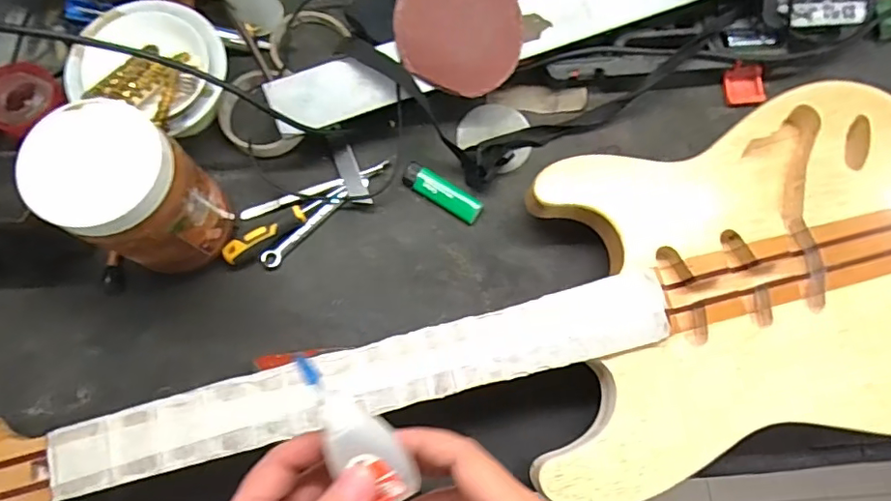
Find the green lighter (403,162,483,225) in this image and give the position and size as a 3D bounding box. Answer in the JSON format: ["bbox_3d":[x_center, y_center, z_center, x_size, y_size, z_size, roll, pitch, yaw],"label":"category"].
[{"bbox_3d":[-0.003,-0.055,0.525,0.081,0.011,0.023,31,78,8],"label":"green lighter"}]

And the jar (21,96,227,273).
[{"bbox_3d":[-0.236,-0.042,0.438,0.087,0.156,0.088,0,76,0],"label":"jar"}]

